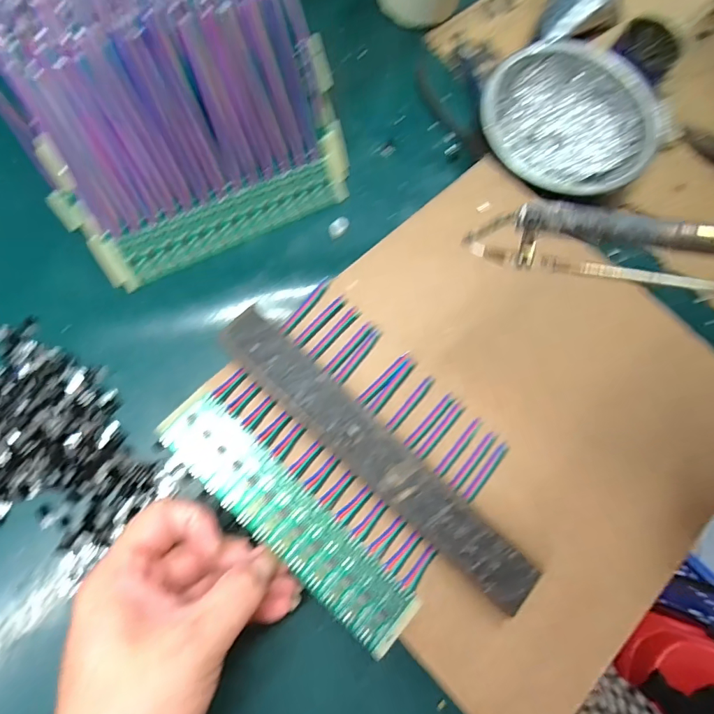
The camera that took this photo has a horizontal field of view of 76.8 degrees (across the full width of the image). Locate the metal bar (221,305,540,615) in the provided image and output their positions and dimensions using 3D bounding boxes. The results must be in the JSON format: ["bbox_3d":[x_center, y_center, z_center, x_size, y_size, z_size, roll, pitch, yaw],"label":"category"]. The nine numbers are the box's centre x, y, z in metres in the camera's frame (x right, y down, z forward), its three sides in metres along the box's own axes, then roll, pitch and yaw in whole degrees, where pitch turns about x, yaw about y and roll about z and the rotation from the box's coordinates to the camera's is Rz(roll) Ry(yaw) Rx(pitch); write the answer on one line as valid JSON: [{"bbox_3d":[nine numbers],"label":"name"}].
[{"bbox_3d":[0.009,0.049,0.239,0.204,0.007,0.028,42,68,7],"label":"metal bar"}]

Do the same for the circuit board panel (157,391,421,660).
[{"bbox_3d":[-0.038,0.085,0.239,0.161,0.004,0.035,43,74,7],"label":"circuit board panel"}]

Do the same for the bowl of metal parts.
[{"bbox_3d":[0.156,-0.173,0.342,0.129,0.037,0.122,40,73,5],"label":"bowl of metal parts"}]

